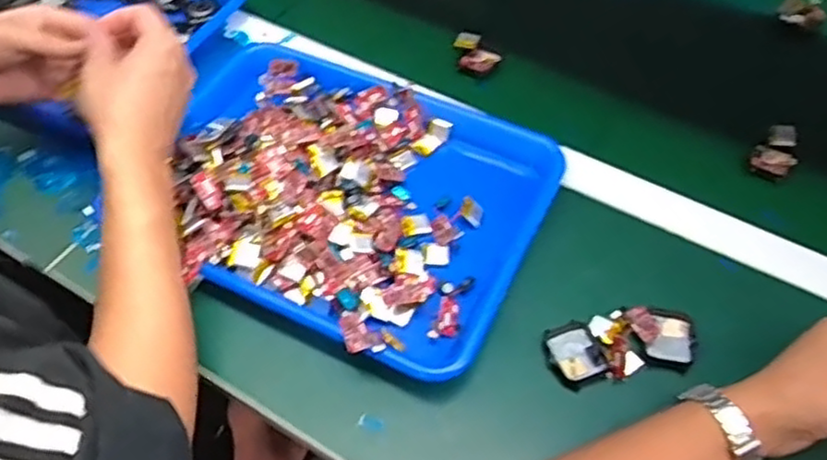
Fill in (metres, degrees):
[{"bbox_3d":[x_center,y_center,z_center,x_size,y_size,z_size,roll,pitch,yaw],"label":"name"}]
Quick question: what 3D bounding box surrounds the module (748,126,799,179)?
[{"bbox_3d":[0.330,-0.069,0.632,0.035,0.035,0.041,38,62,24],"label":"module"}]

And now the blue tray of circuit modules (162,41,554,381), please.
[{"bbox_3d":[-0.069,-0.038,0.584,0.341,0.046,0.252,23,57,15],"label":"blue tray of circuit modules"}]

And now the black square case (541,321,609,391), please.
[{"bbox_3d":[0.118,0.091,0.511,0.038,0.012,0.045,-17,55,-13],"label":"black square case"}]

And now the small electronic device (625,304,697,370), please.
[{"bbox_3d":[0.184,0.079,0.517,0.048,0.011,0.045,8,54,5],"label":"small electronic device"}]

